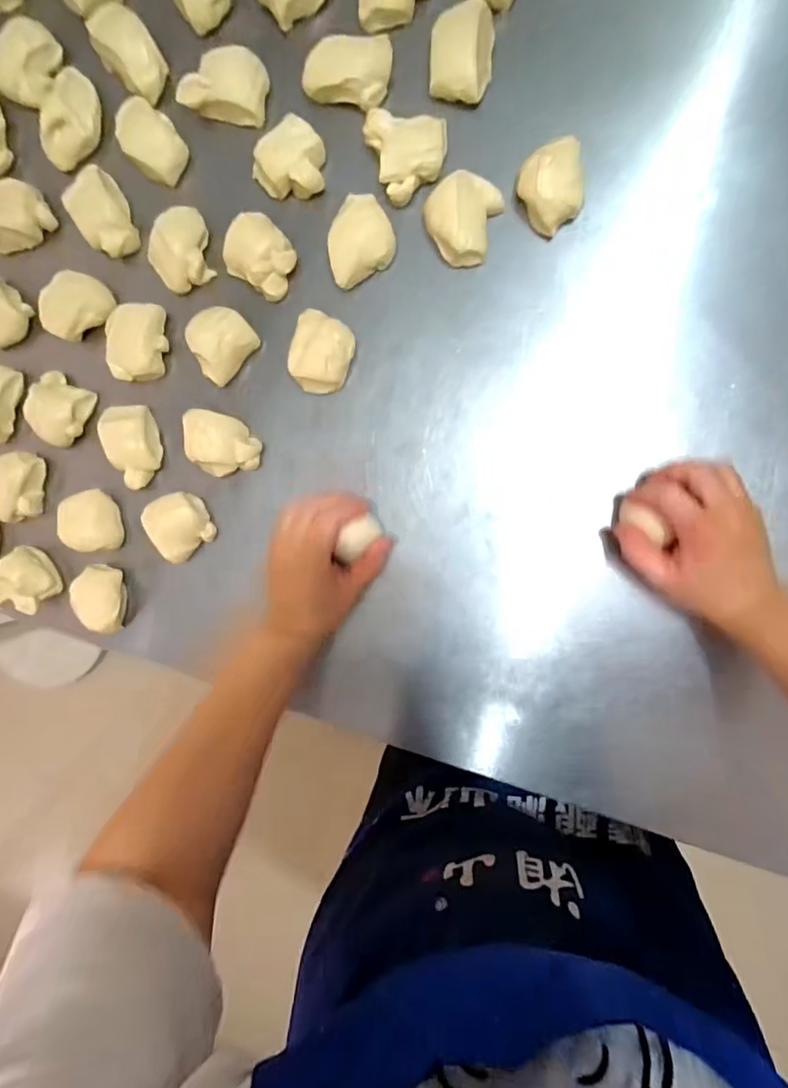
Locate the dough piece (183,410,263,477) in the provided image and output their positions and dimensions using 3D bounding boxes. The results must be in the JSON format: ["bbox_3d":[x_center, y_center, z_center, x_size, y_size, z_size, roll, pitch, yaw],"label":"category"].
[{"bbox_3d":[-0.159,-0.093,0.503,0.065,0.028,0.056,6,94,7],"label":"dough piece"}]

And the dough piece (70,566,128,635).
[{"bbox_3d":[-0.289,0.053,0.533,0.046,0.037,0.067,11,95,7],"label":"dough piece"}]

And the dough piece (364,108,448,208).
[{"bbox_3d":[0.014,-0.341,0.462,0.063,0.023,0.069,-21,90,8],"label":"dough piece"}]

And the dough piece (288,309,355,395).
[{"bbox_3d":[-0.065,-0.171,0.485,0.053,0.028,0.067,16,95,6],"label":"dough piece"}]

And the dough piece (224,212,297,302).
[{"bbox_3d":[-0.119,-0.260,0.484,0.061,0.032,0.055,36,97,4],"label":"dough piece"}]

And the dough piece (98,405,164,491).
[{"bbox_3d":[-0.248,-0.092,0.515,0.046,0.033,0.075,-5,93,8],"label":"dough piece"}]

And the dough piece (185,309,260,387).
[{"bbox_3d":[-0.159,-0.185,0.500,0.059,0.042,0.052,-44,87,8],"label":"dough piece"}]

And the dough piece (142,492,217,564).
[{"bbox_3d":[-0.203,-0.018,0.513,0.054,0.036,0.059,-33,89,8],"label":"dough piece"}]

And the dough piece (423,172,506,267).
[{"bbox_3d":[0.057,-0.281,0.462,0.059,0.034,0.067,20,96,6],"label":"dough piece"}]

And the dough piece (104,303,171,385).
[{"bbox_3d":[-0.242,-0.190,0.513,0.057,0.036,0.067,-2,93,8],"label":"dough piece"}]

